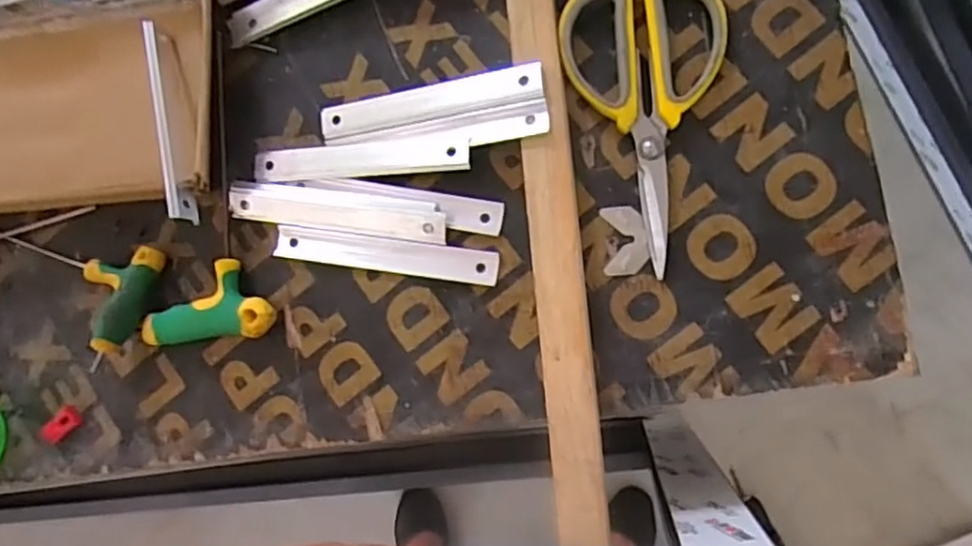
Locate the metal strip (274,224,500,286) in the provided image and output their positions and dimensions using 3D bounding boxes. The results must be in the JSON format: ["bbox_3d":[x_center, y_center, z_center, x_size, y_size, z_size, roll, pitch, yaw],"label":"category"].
[{"bbox_3d":[-0.060,-0.011,0.396,0.135,0.004,0.020,8,86,11],"label":"metal strip"}]

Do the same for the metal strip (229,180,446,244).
[{"bbox_3d":[-0.090,-0.037,0.401,0.136,0.008,0.023,7,86,11],"label":"metal strip"}]

